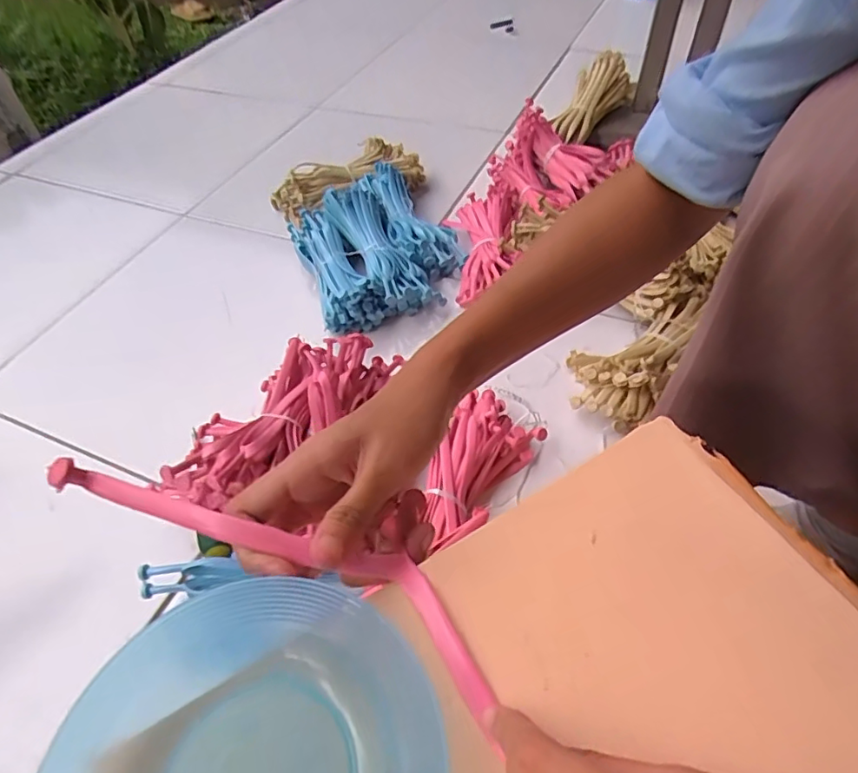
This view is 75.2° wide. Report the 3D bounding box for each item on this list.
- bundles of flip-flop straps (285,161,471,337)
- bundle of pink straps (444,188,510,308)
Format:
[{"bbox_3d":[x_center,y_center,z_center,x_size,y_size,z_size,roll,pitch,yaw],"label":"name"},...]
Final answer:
[{"bbox_3d":[-0.072,-0.202,0.750,0.206,0.069,0.263,-19,51,-11],"label":"bundles of flip-flop straps"},{"bbox_3d":[0.069,-0.189,0.734,0.086,0.039,0.199,-5,50,1],"label":"bundle of pink straps"}]

